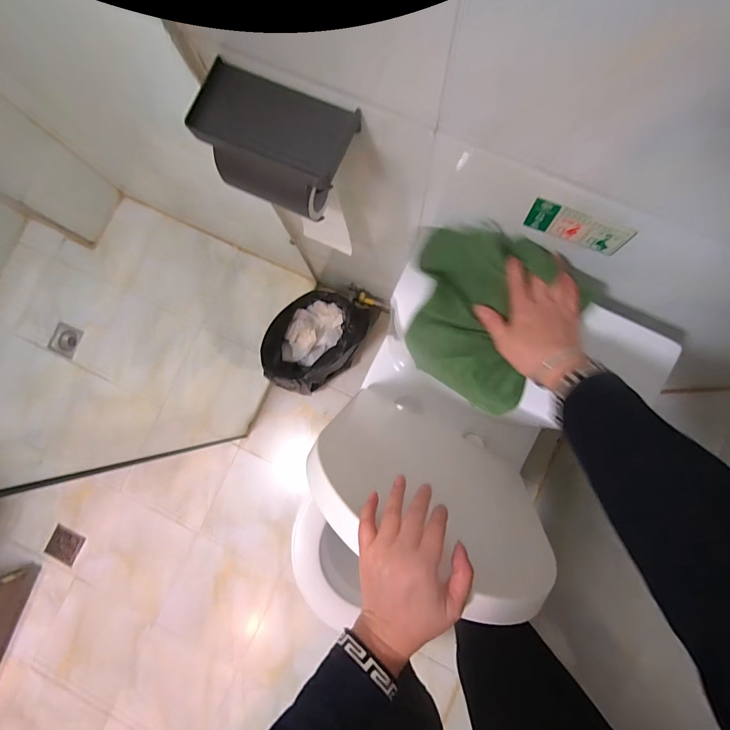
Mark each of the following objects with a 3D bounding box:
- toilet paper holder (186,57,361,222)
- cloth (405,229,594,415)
[{"bbox_3d":[-0.095,-0.238,0.421,0.155,0.073,0.107,30,88,6],"label":"toilet paper holder"},{"bbox_3d":[0.152,-0.052,0.467,0.180,0.037,0.201,13,86,1],"label":"cloth"}]

